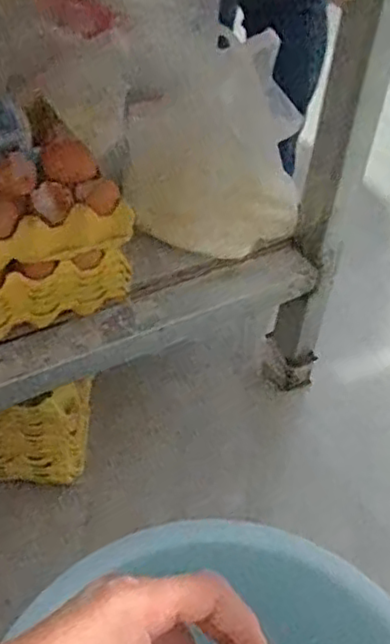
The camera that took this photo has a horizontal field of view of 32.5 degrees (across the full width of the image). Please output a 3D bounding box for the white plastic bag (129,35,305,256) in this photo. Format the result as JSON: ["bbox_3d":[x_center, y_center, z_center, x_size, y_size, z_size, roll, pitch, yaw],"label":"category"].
[{"bbox_3d":[0.026,-0.204,0.779,0.211,0.216,0.117,3,44,-3],"label":"white plastic bag"}]

